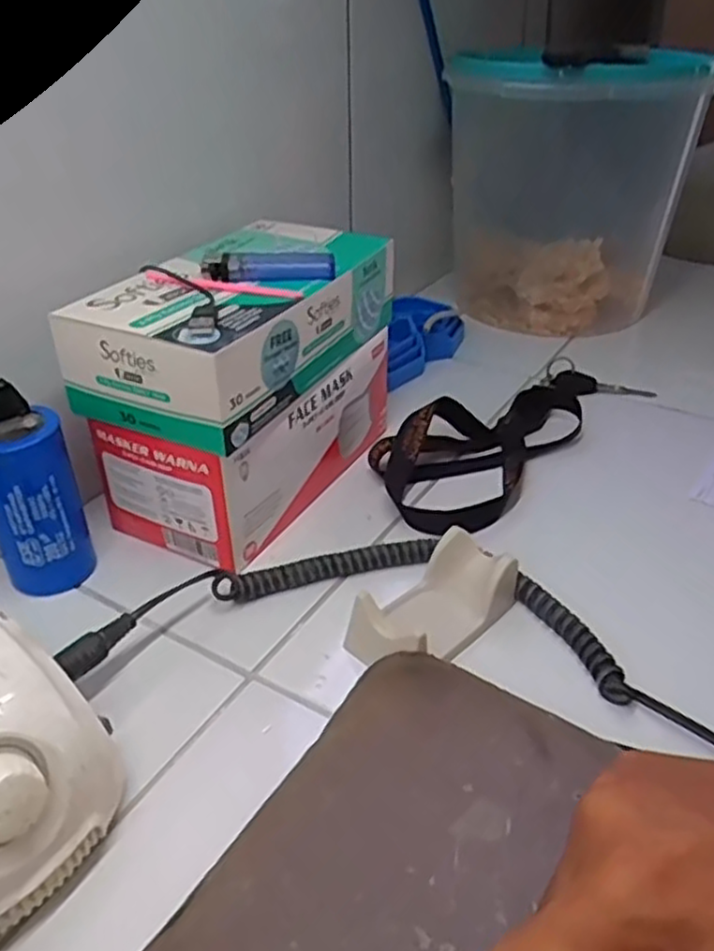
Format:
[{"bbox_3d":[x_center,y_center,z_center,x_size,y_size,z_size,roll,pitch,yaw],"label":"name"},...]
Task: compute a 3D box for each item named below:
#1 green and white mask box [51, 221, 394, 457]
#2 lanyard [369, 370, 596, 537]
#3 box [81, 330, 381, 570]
[{"bbox_3d":[-0.070,-0.102,0.462,0.110,0.064,0.210,15,37,23],"label":"green and white mask box"},{"bbox_3d":[0.099,-0.038,0.543,0.101,0.026,0.275,21,40,29],"label":"lanyard"},{"bbox_3d":[-0.067,-0.034,0.502,0.108,0.081,0.198,15,37,23],"label":"box"}]

